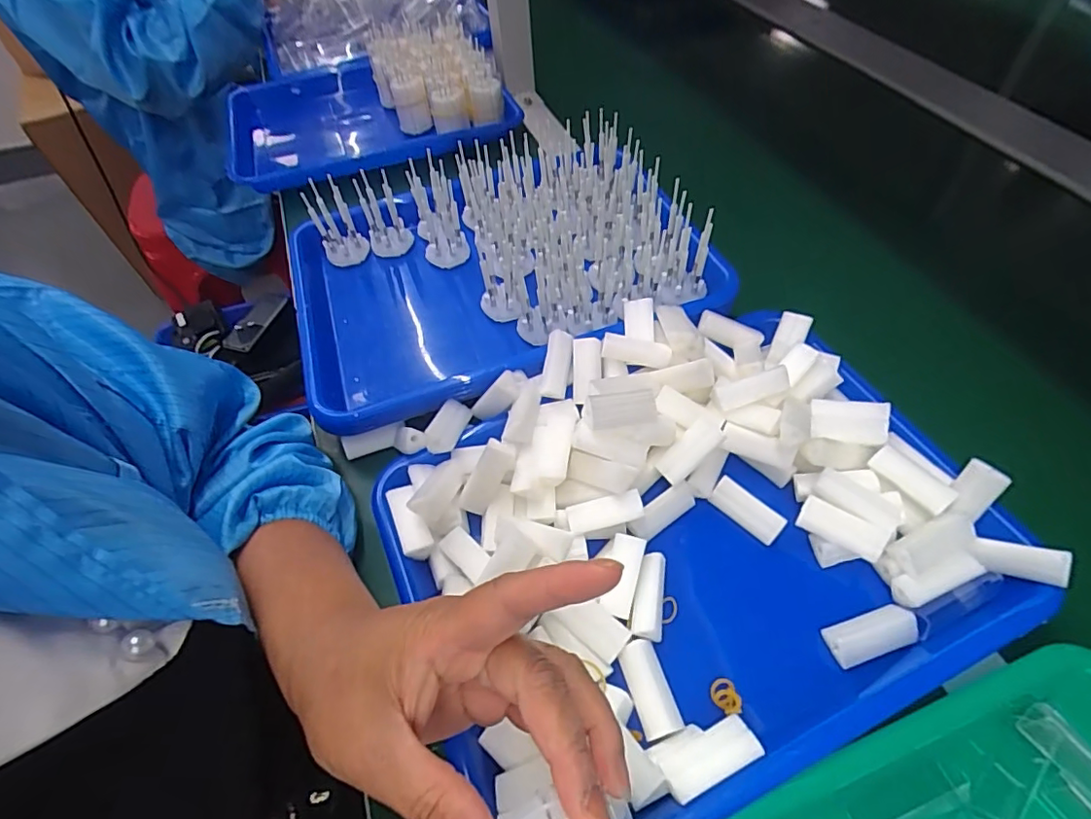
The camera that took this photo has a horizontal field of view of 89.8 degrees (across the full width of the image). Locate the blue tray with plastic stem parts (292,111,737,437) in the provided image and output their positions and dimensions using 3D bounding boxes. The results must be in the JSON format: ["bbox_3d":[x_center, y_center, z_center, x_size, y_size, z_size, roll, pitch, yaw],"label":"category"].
[{"bbox_3d":[-0.047,-0.128,0.450,0.317,0.077,0.241,-19,54,-10],"label":"blue tray with plastic stem parts"}]

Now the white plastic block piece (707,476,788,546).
[{"bbox_3d":[0.126,0.063,0.343,0.044,0.014,0.017,35,63,26],"label":"white plastic block piece"}]

